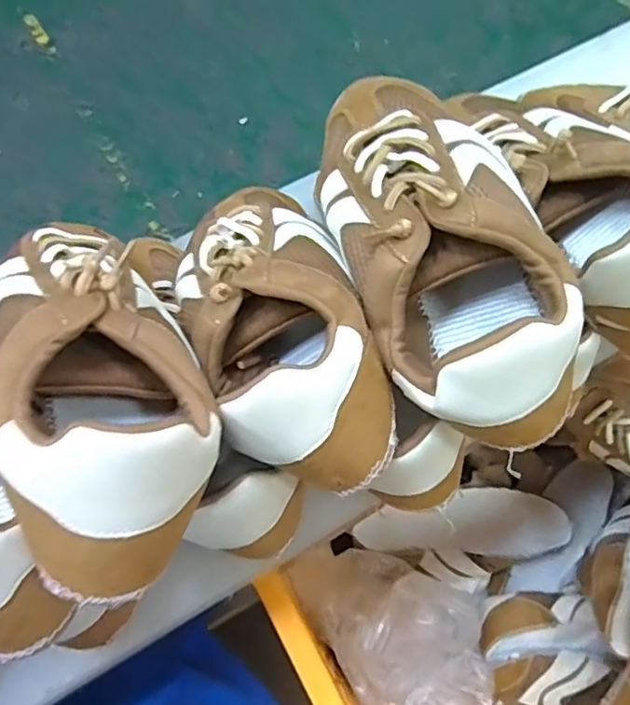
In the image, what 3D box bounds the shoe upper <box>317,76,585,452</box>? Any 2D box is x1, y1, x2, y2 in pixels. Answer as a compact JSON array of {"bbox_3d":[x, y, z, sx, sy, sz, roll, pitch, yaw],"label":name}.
[{"bbox_3d":[0.059,-0.066,0.318,0.095,0.069,0.231,-12,66,-4],"label":"shoe upper"}]

